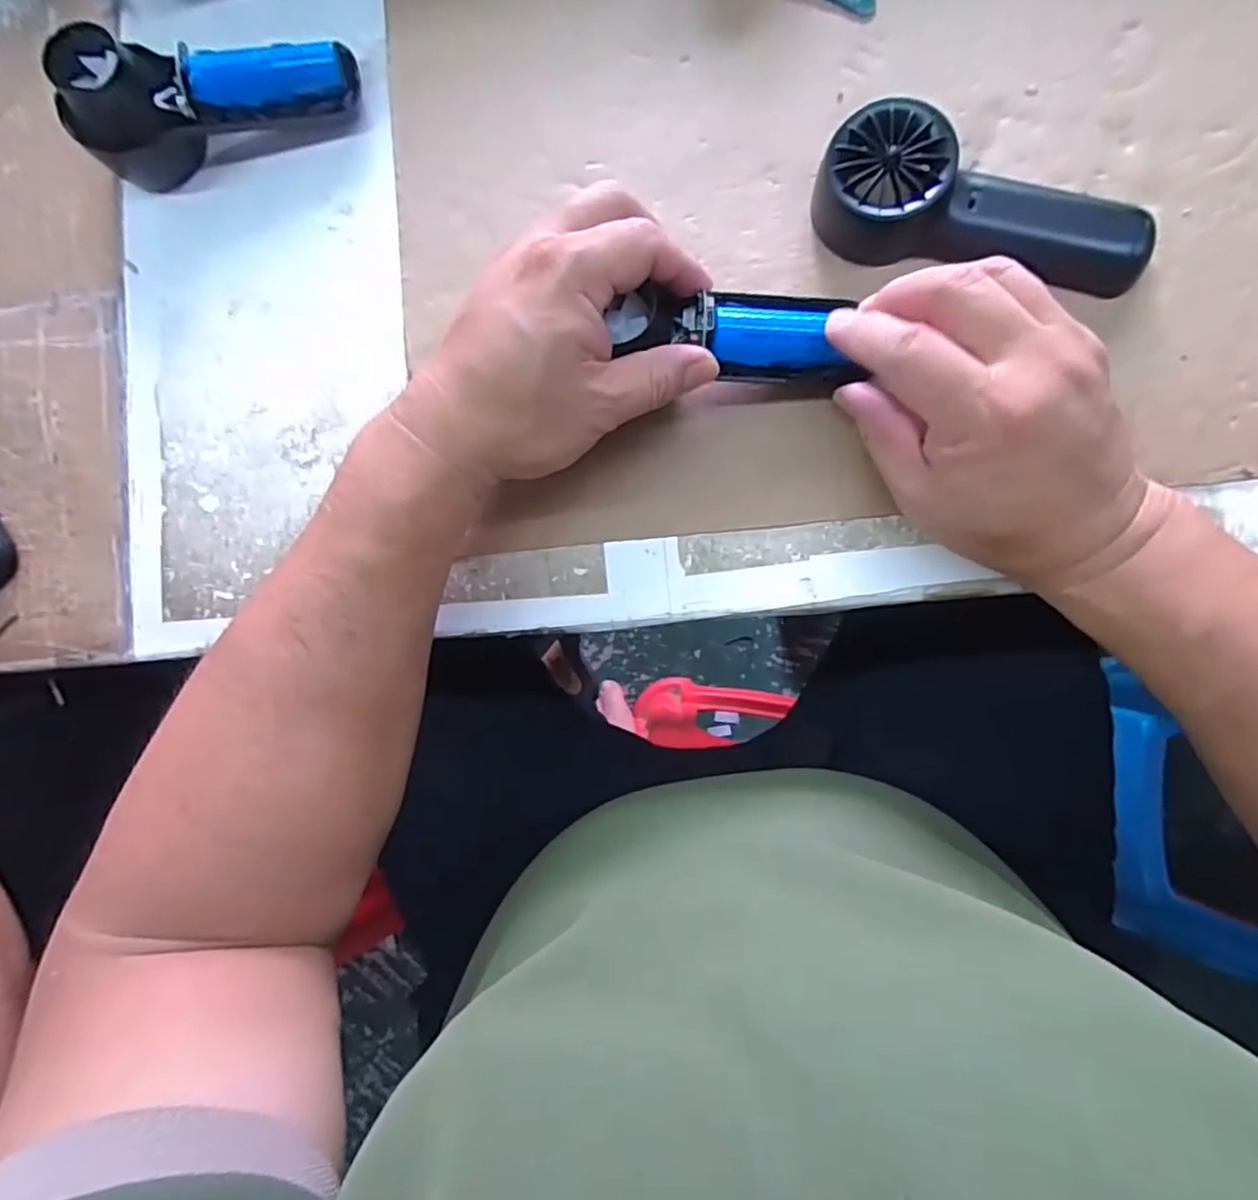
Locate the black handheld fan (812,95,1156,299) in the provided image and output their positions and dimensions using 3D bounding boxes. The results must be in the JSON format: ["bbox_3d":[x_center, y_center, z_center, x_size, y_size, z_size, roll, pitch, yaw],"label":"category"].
[{"bbox_3d":[0.163,-0.184,0.302,0.147,0.030,0.056,11,88,7],"label":"black handheld fan"}]

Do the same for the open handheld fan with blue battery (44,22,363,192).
[{"bbox_3d":[-0.220,-0.264,0.345,0.147,0.051,0.050,-8,86,6],"label":"open handheld fan with blue battery"}]

